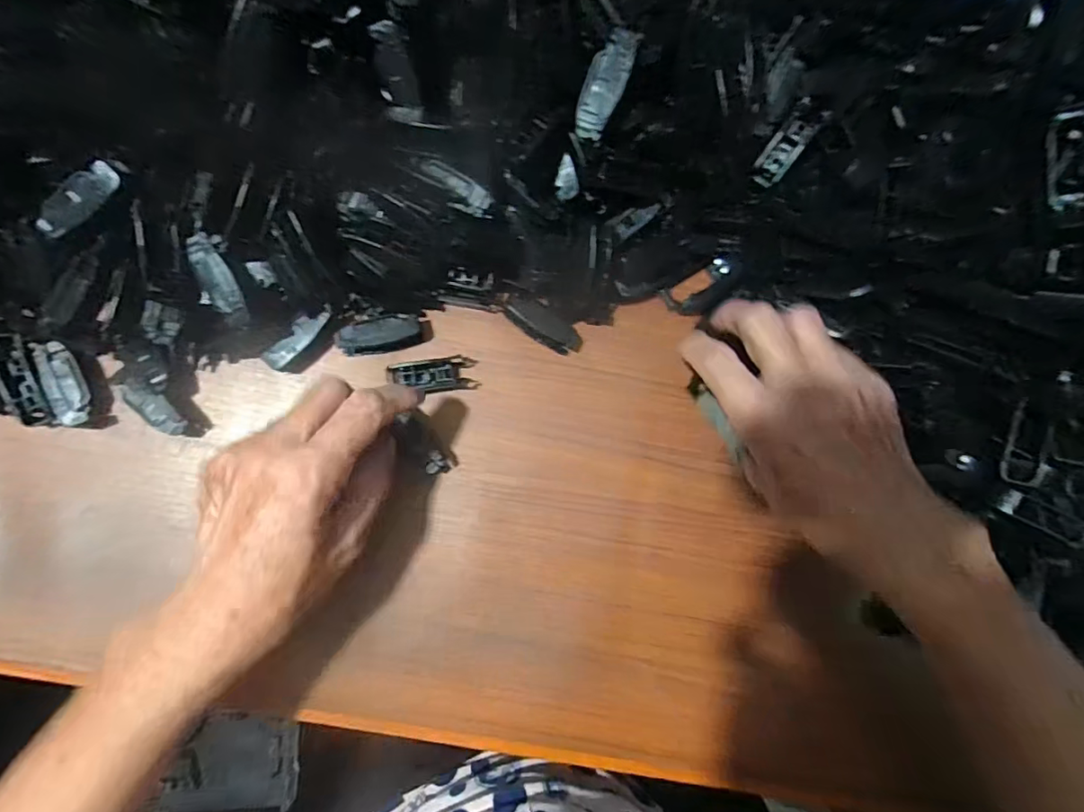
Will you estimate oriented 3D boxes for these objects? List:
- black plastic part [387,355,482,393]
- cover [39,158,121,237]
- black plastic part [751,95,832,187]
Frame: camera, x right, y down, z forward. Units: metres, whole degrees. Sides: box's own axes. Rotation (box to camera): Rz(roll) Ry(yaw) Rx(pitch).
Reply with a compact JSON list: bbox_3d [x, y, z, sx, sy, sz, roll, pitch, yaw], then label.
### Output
[{"bbox_3d":[-0.065,-0.019,0.316,0.053,0.009,0.020,-1,87,-21],"label":"black plastic part"},{"bbox_3d":[-0.230,-0.102,0.259,0.046,0.008,0.016,-33,90,8],"label":"cover"},{"bbox_3d":[0.144,-0.154,0.308,0.018,0.007,0.047,36,109,-1],"label":"black plastic part"}]

